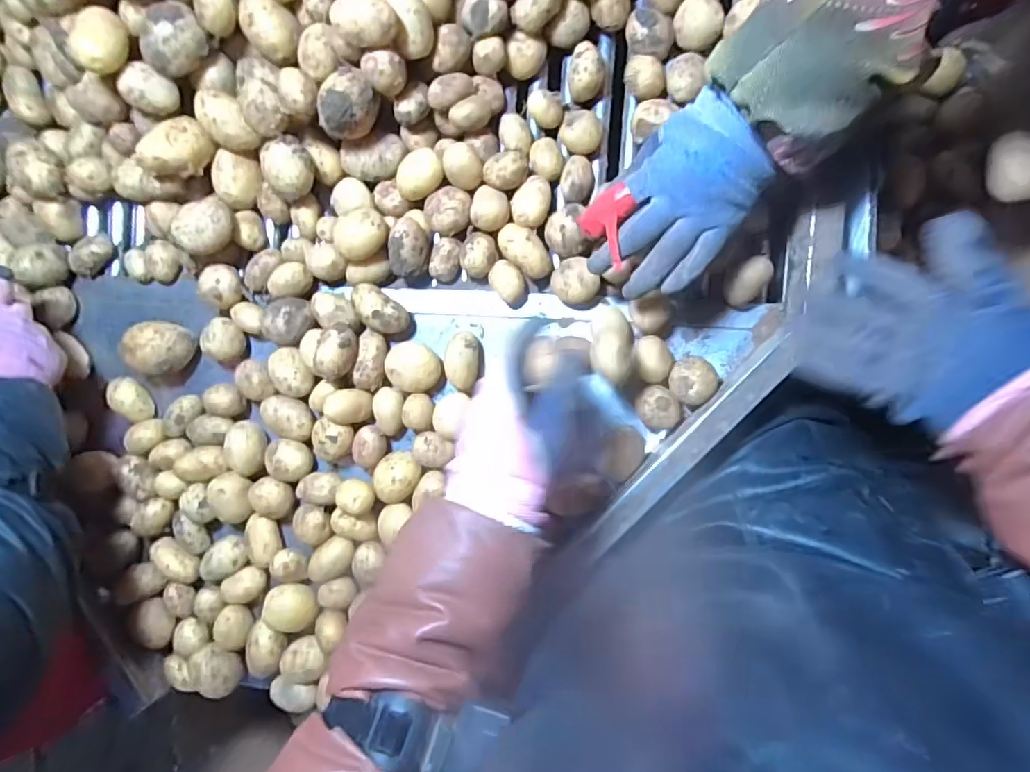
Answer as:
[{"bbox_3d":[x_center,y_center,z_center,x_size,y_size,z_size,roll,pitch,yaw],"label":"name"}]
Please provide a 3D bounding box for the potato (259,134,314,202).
[{"bbox_3d":[-0.218,-0.209,0.524,0.048,0.042,0.046,0,88,8],"label":"potato"}]

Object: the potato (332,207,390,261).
[{"bbox_3d":[-0.148,-0.147,0.517,0.052,0.043,0.049,0,88,8],"label":"potato"}]

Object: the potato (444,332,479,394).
[{"bbox_3d":[-0.050,-0.022,0.525,0.033,0.036,0.057,-3,87,8],"label":"potato"}]

